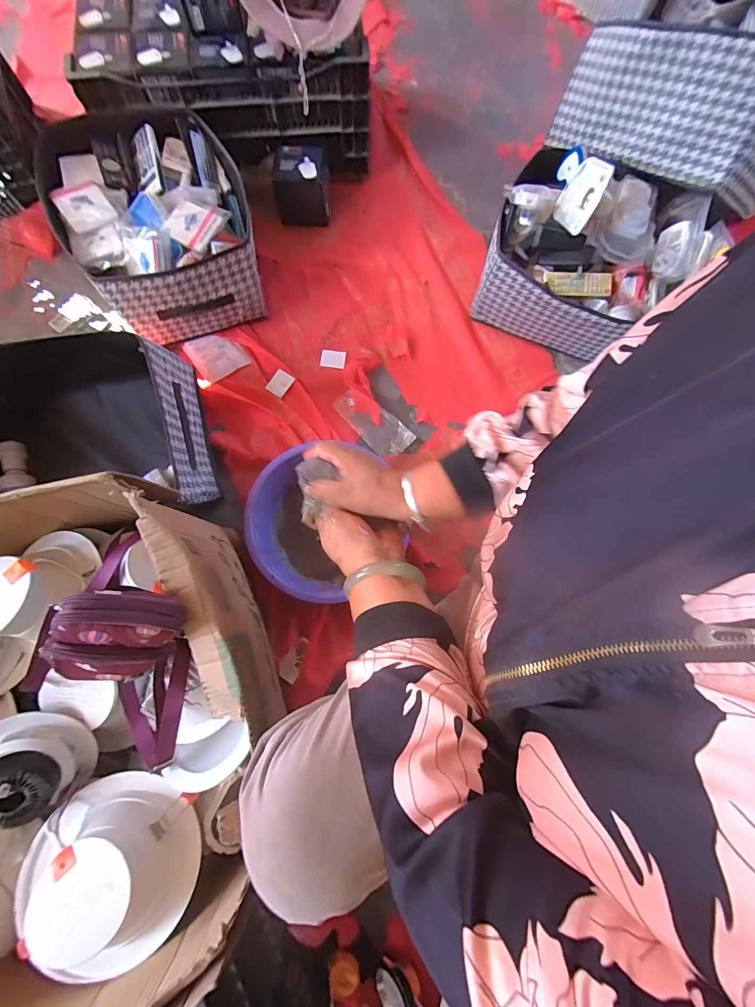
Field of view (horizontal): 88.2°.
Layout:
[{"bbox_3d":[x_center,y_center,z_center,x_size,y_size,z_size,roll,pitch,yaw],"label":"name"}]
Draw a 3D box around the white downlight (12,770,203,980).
[{"bbox_3d":[-0.298,0.406,0.426,0.179,0.104,0.151,36,78,7],"label":"white downlight"}]

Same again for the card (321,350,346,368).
[{"bbox_3d":[-0.102,-0.334,0.895,0.056,0.004,0.046,7,76,0],"label":"card"}]

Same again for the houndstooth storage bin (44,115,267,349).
[{"bbox_3d":[-0.462,-0.609,0.831,0.358,0.158,0.476,-23,78,-7],"label":"houndstooth storage bin"}]

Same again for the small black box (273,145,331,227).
[{"bbox_3d":[-0.180,-0.764,0.940,0.126,0.106,0.113,1,76,-2],"label":"small black box"}]

